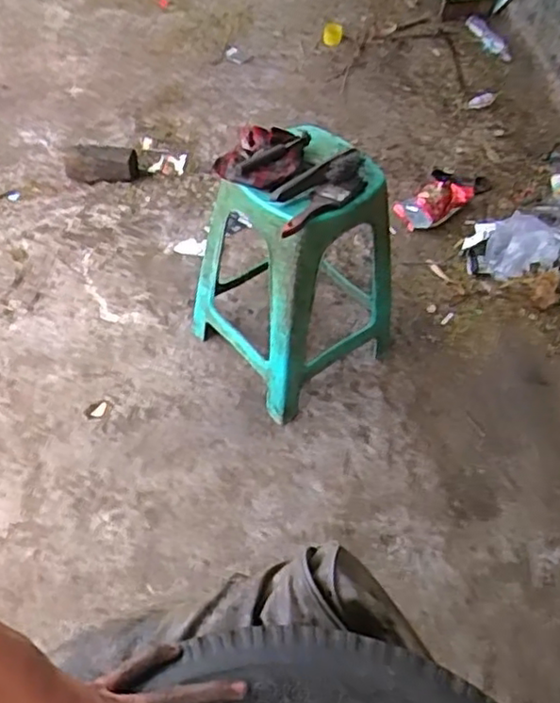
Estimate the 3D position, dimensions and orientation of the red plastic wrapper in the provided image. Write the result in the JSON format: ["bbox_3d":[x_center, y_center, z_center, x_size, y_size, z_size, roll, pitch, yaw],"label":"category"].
[{"bbox_3d":[0.416,-0.407,1.835,0.186,0.079,0.124,-26,60,-24],"label":"red plastic wrapper"}]

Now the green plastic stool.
[{"bbox_3d":[0.043,-0.148,1.337,0.318,0.503,0.311,-24,59,-22],"label":"green plastic stool"}]

